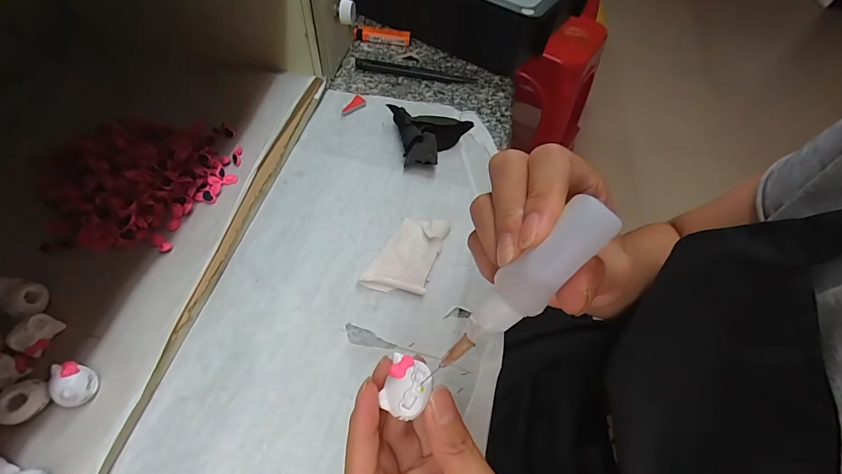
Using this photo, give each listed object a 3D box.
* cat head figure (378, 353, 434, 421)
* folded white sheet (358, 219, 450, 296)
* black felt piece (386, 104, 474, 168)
[{"bbox_3d":[-0.006,0.065,0.170,0.020,0.007,0.026,19,56,10],"label":"cat head figure"},{"bbox_3d":[-0.012,0.012,0.332,0.050,0.011,0.082,18,56,9],"label":"folded white sheet"},{"bbox_3d":[0.001,-0.099,0.404,0.085,0.022,0.068,14,56,6],"label":"black felt piece"}]

